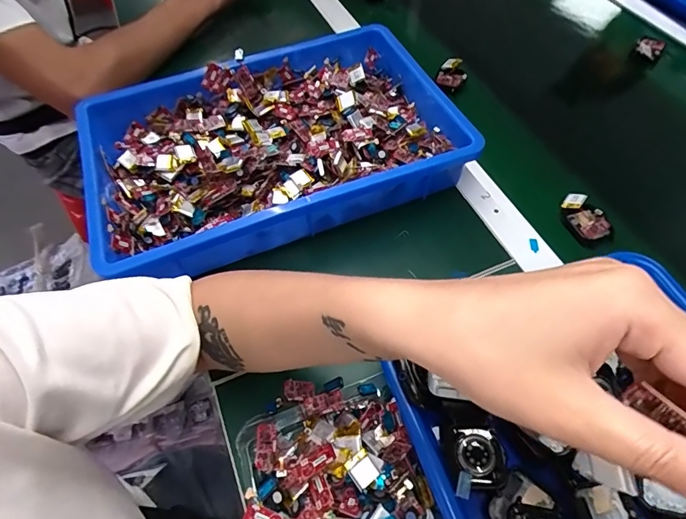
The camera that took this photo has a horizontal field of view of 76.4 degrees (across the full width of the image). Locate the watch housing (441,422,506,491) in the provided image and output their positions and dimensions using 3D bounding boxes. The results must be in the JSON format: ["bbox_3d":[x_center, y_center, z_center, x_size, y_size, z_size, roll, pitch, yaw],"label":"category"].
[{"bbox_3d":[0.088,0.133,0.294,0.036,0.016,0.040,-1,56,0],"label":"watch housing"}]

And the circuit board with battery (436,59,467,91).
[{"bbox_3d":[0.146,-0.248,0.579,0.036,0.024,0.045,18,58,13],"label":"circuit board with battery"}]

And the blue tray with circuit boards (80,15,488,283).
[{"bbox_3d":[-0.079,-0.138,0.480,0.381,0.061,0.274,-19,58,-12],"label":"blue tray with circuit boards"}]

